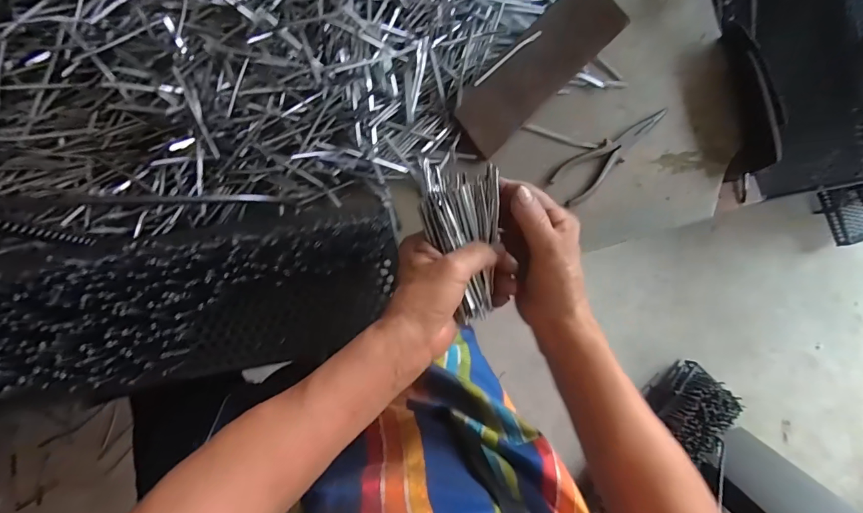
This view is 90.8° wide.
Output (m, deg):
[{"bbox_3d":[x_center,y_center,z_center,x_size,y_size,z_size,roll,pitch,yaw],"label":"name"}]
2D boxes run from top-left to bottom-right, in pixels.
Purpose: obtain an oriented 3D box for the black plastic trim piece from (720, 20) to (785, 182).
[{"bbox_3d":[0.415,-0.207,0.552,0.043,0.053,0.201,4,84,-5],"label":"black plastic trim piece"}]

